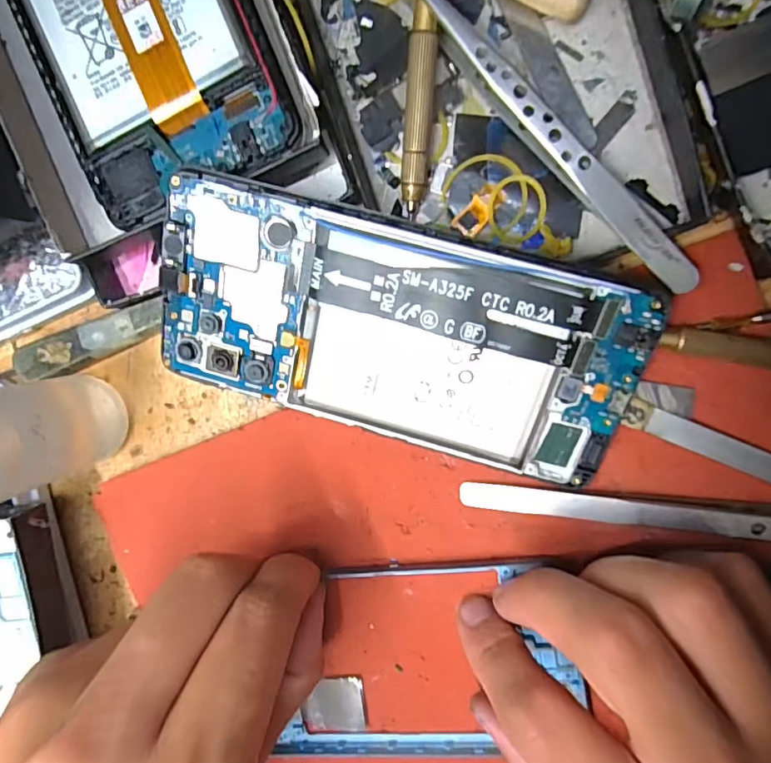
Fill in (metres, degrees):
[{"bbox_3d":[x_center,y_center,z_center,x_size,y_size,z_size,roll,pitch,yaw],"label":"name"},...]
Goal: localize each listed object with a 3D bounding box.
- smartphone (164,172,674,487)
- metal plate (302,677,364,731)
[{"bbox_3d":[0.001,-0.014,0.166,0.151,0.006,0.067,16,114,4],"label":"smartphone"},{"bbox_3d":[-0.020,0.129,0.205,0.024,0.004,0.023,-2,97,10],"label":"metal plate"}]

